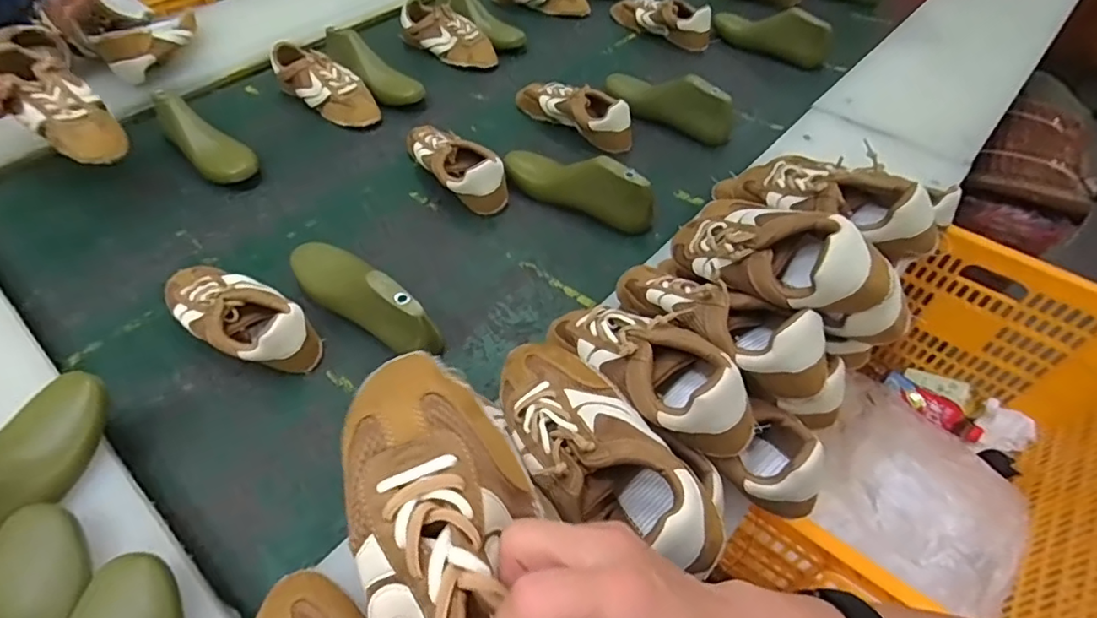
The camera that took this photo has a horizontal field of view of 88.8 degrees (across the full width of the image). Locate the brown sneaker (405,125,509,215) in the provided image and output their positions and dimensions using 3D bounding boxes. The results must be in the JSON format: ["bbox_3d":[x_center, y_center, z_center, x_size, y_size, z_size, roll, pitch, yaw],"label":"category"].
[{"bbox_3d":[-0.150,-0.220,0.827,0.082,0.071,0.218,-36,60,-25],"label":"brown sneaker"}]

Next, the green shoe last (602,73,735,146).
[{"bbox_3d":[0.187,-0.345,0.922,0.237,0.079,0.080,36,59,24],"label":"green shoe last"}]

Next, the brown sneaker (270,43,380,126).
[{"bbox_3d":[-0.376,-0.384,0.958,0.221,0.072,0.090,35,59,24],"label":"brown sneaker"}]

